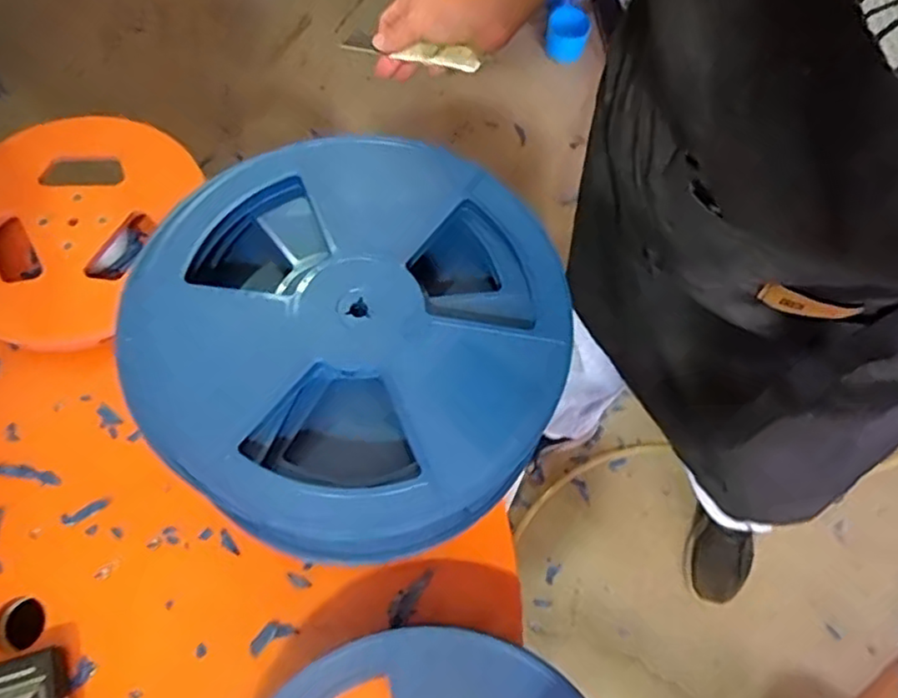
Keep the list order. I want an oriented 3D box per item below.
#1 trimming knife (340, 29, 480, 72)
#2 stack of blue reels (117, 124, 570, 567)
[{"bbox_3d":[-0.033,-0.256,0.570,0.116,0.016,0.016,10,68,0],"label":"trimming knife"},{"bbox_3d":[-0.077,-0.028,0.533,0.323,0.060,0.341,26,69,8],"label":"stack of blue reels"}]

